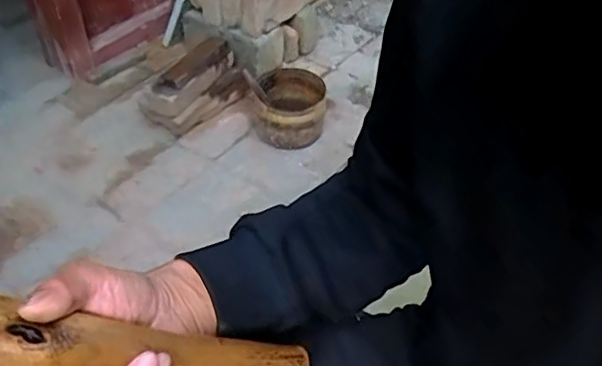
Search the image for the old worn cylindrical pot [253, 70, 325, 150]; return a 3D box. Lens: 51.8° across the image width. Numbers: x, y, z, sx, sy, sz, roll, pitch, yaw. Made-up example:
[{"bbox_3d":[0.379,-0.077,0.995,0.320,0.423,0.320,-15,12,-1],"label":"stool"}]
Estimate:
[{"bbox_3d":[-0.029,-0.165,1.375,0.165,0.134,0.160,0,42,0],"label":"old worn cylindrical pot"}]

